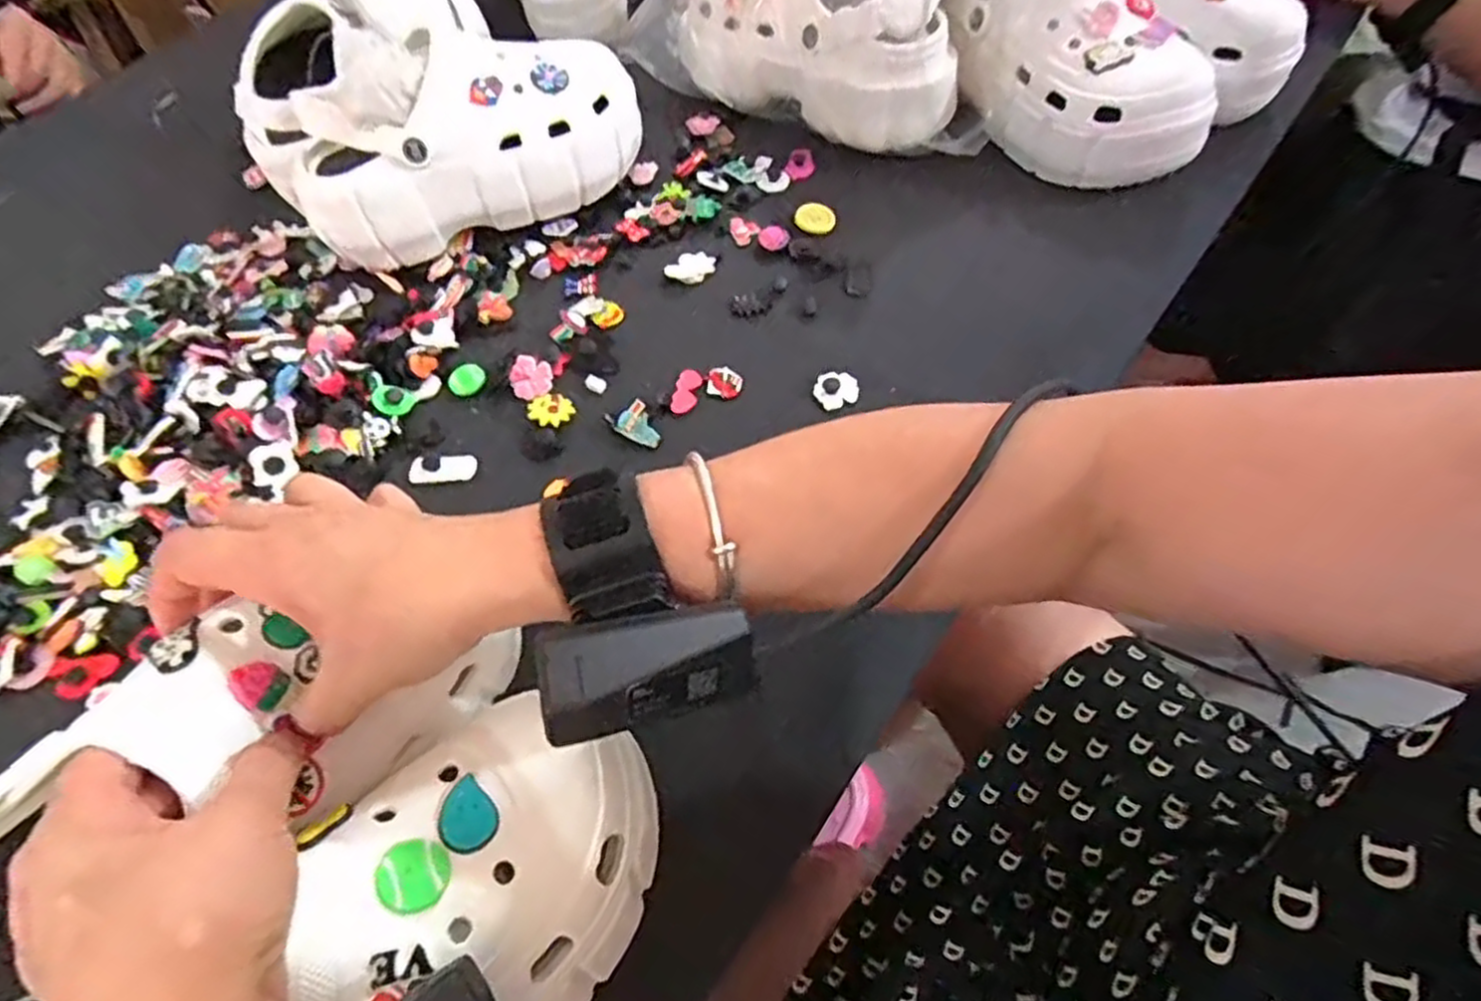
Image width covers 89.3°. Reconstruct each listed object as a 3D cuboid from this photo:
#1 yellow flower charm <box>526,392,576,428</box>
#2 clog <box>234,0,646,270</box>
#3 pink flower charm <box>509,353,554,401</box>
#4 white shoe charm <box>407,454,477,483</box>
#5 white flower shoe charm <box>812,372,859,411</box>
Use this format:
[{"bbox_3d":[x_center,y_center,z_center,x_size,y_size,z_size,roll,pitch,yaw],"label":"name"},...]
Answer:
[{"bbox_3d":[-0.123,-0.058,0.483,0.026,0.006,0.026,-2,58,3],"label":"yellow flower charm"},{"bbox_3d":[-0.198,-0.264,0.545,0.253,0.117,0.106,-15,58,-5],"label":"clog"},{"bbox_3d":[-0.138,-0.080,0.495,0.028,0.009,0.029,18,82,0],"label":"pink flower charm"},{"bbox_3d":[-0.185,-0.020,0.467,0.041,0.004,0.018,-6,58,1],"label":"white shoe charm"},{"bbox_3d":[0.061,-0.070,0.476,0.028,0.007,0.025,4,58,7],"label":"white flower shoe charm"}]

